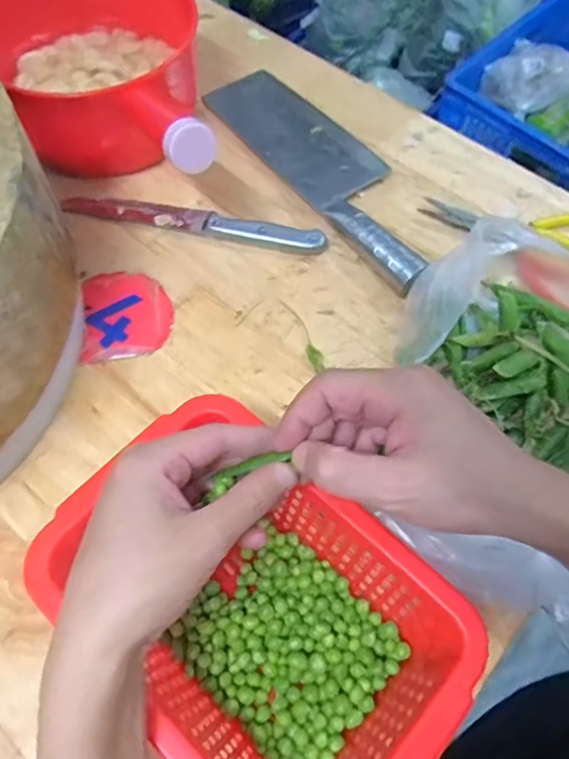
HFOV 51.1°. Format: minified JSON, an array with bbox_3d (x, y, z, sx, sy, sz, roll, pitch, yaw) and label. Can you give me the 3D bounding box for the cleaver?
[{"bbox_3d":[0.039,-0.208,0.569,0.088,0.021,0.316,-32,66,-15],"label":"cleaver"}]

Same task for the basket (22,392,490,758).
[{"bbox_3d":[-0.018,0.133,0.350,0.227,0.073,0.155,39,69,19],"label":"basket"}]

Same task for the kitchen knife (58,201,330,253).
[{"bbox_3d":[-0.081,-0.142,0.536,0.237,0.009,0.024,11,63,6],"label":"kitchen knife"}]

